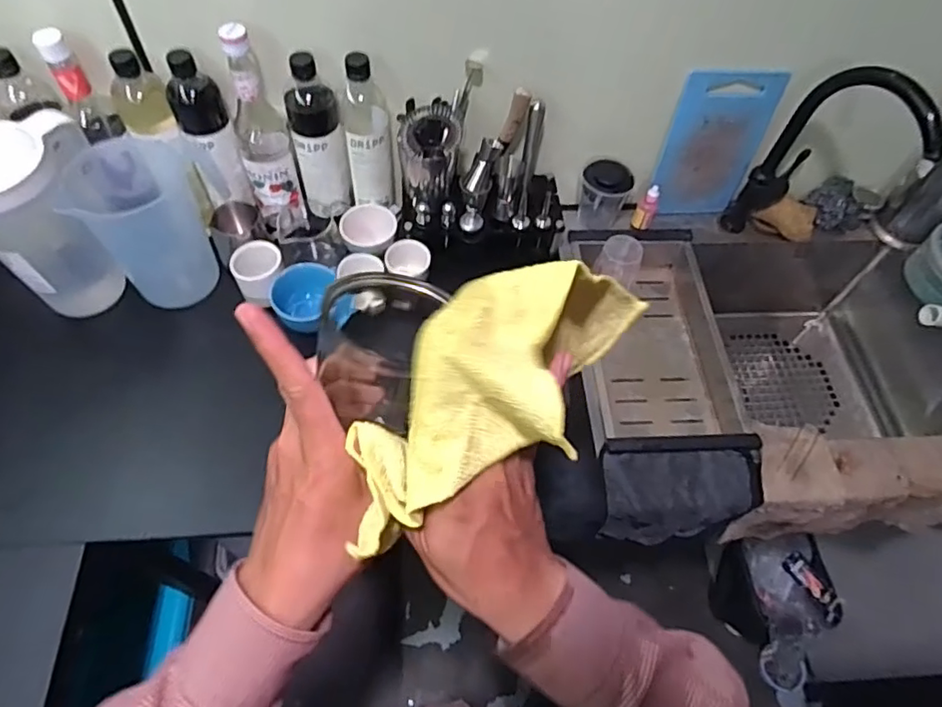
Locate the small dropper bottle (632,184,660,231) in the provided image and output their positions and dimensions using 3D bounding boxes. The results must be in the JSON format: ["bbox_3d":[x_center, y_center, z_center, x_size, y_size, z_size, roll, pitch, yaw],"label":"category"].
[{"bbox_3d":[0.277,-0.228,0.909,0.029,0.079,0.022,22,60,9],"label":"small dropper bottle"}]

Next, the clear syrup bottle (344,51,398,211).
[{"bbox_3d":[-0.142,-0.302,0.799,0.065,0.216,0.070,-3,59,-6],"label":"clear syrup bottle"}]

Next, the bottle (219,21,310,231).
[{"bbox_3d":[-0.272,-0.278,0.755,0.068,0.254,0.072,-17,62,-14],"label":"bottle"}]

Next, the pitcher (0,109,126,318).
[{"bbox_3d":[-0.529,-0.169,0.736,0.157,0.231,0.113,-30,65,-20],"label":"pitcher"}]

